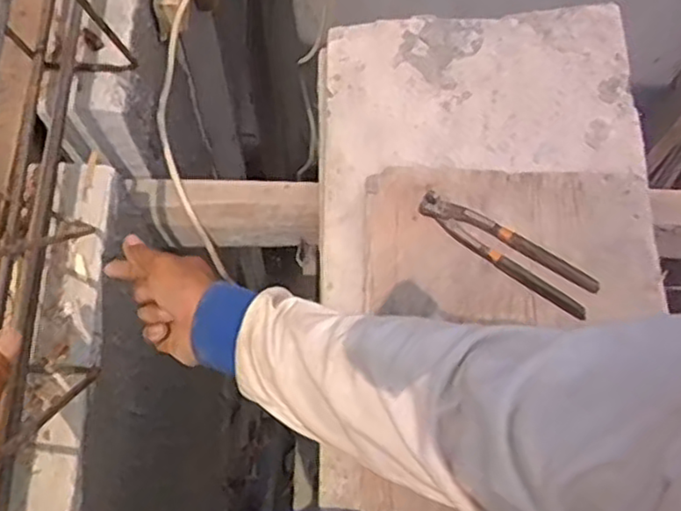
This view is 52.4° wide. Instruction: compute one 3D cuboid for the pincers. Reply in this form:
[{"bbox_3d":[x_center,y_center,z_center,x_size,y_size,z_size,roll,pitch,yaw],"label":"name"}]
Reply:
[{"bbox_3d":[0.193,-0.011,0.792,0.217,0.020,0.051,35,70,13],"label":"pincers"}]

